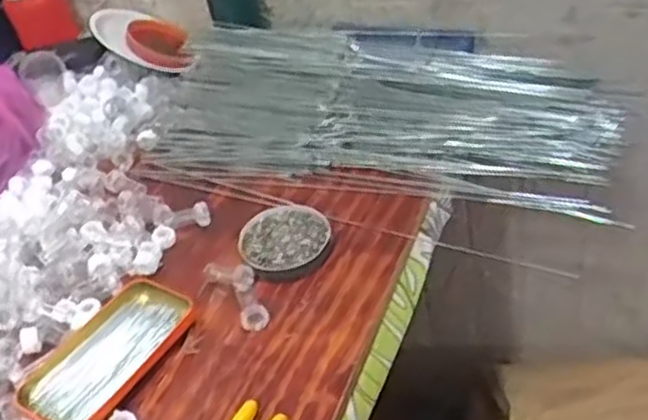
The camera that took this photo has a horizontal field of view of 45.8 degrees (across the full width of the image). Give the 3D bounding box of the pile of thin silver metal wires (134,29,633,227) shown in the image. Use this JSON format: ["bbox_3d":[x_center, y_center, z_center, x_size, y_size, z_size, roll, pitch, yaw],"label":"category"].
[{"bbox_3d":[0.052,-0.110,0.806,0.490,0.049,0.229,7,45,21],"label":"pile of thin silver metal wires"}]

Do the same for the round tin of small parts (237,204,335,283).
[{"bbox_3d":[-0.033,0.029,0.690,0.084,0.017,0.076,-30,44,-20],"label":"round tin of small parts"}]

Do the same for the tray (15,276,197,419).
[{"bbox_3d":[-0.174,0.115,0.624,0.084,0.012,0.148,15,48,28],"label":"tray"}]

